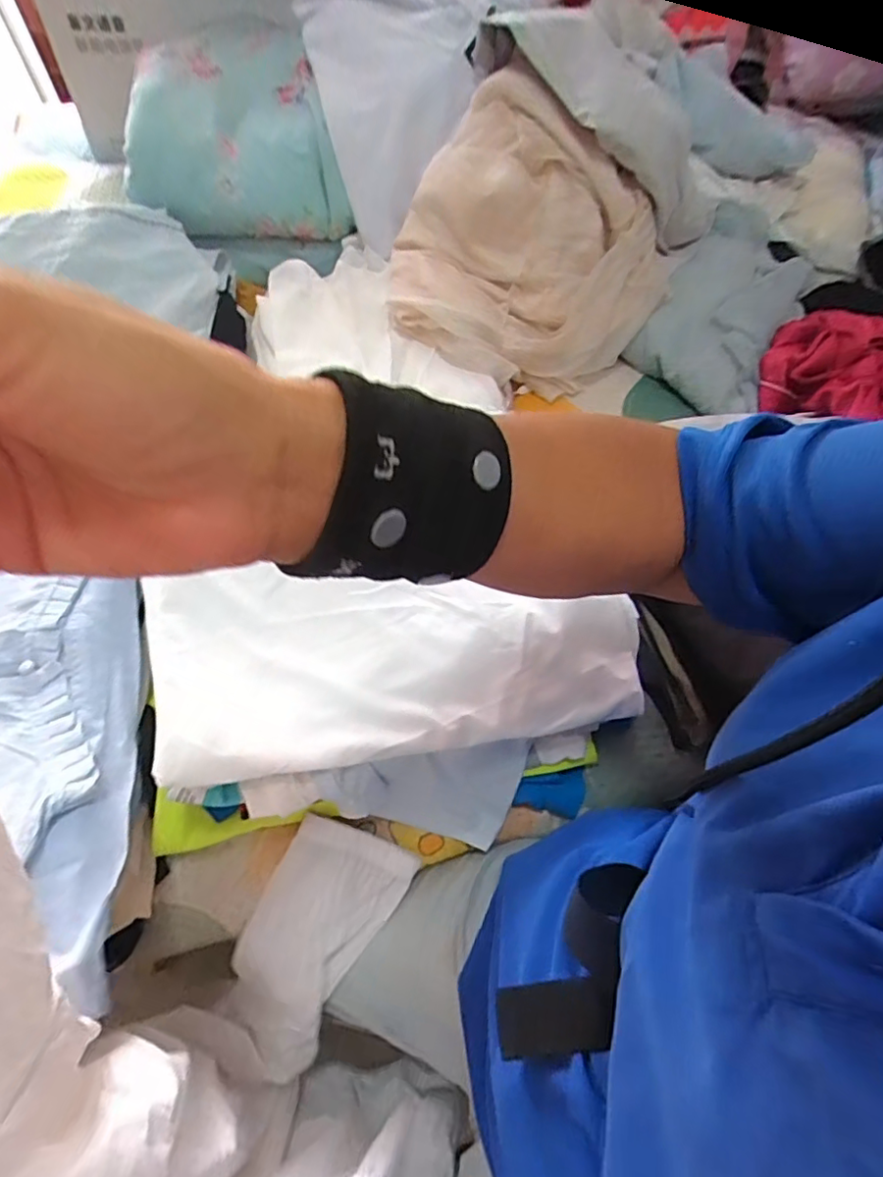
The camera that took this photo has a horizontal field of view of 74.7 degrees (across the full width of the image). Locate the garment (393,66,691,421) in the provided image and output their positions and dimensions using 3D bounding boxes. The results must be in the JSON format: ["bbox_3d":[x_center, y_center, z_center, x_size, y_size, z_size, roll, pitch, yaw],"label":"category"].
[{"bbox_3d":[0.098,-0.399,0.682,0.281,0.215,0.281,31,63,18],"label":"garment"}]

